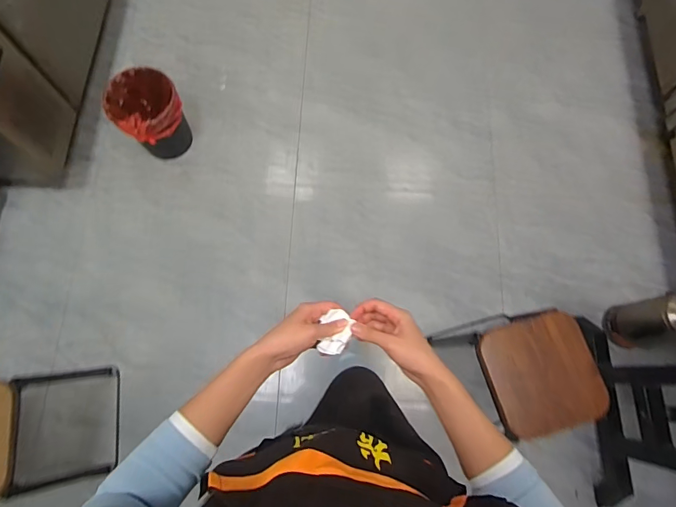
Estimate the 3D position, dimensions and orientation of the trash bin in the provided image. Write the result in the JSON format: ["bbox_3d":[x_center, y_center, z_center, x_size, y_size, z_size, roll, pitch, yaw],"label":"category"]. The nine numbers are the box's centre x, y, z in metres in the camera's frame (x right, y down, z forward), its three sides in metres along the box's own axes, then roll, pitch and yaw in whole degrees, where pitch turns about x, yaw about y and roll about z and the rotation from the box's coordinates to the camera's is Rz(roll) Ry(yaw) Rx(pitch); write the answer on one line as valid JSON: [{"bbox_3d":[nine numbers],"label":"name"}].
[{"bbox_3d":[-0.687,-0.508,1.527,0.235,0.285,0.227,0,74,0],"label":"trash bin"}]

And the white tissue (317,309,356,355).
[{"bbox_3d":[-0.003,0.099,0.524,0.037,0.017,0.057,7,76,2],"label":"white tissue"}]

